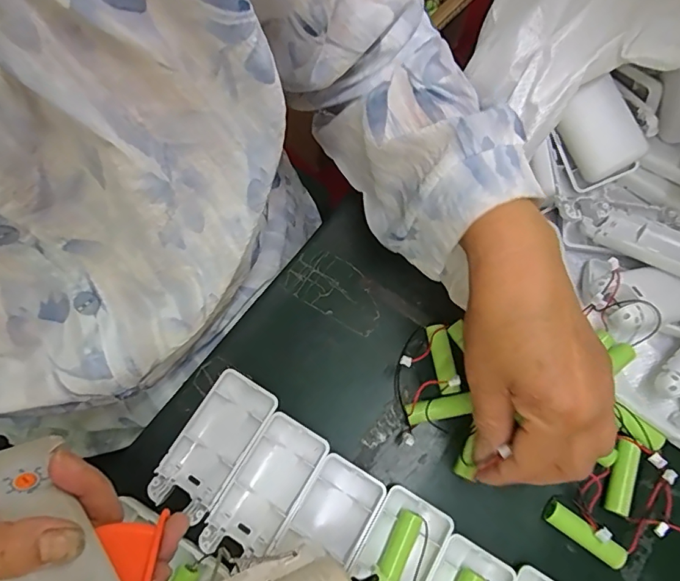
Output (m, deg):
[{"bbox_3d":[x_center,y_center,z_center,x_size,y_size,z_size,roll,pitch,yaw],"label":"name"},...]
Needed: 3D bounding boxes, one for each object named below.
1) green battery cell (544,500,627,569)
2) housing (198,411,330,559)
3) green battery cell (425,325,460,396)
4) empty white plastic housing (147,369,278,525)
[{"bbox_3d":[0.157,0.157,0.293,0.051,0.016,0.014,33,75,11],"label":"green battery cell"},{"bbox_3d":[-0.049,0.130,0.299,0.043,0.013,0.091,31,75,10],"label":"housing"},{"bbox_3d":[0.074,0.050,0.329,0.014,0.013,0.049,-10,72,-3],"label":"green battery cell"},{"bbox_3d":[-0.084,0.103,0.308,0.045,0.013,0.091,30,74,10],"label":"empty white plastic housing"}]

